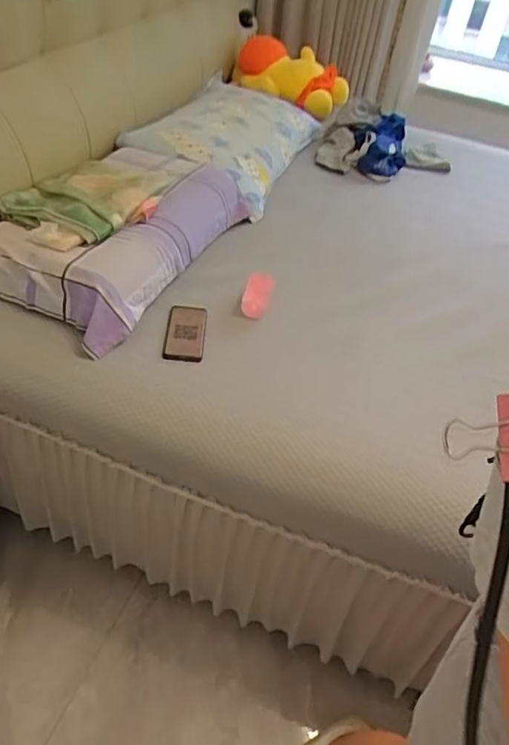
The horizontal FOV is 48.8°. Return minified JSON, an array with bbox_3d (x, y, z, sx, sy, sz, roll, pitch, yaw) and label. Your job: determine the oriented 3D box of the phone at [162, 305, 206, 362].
[{"bbox_3d":[-0.135,-0.079,1.102,0.074,0.015,0.162,12,44,-12],"label":"phone"}]

